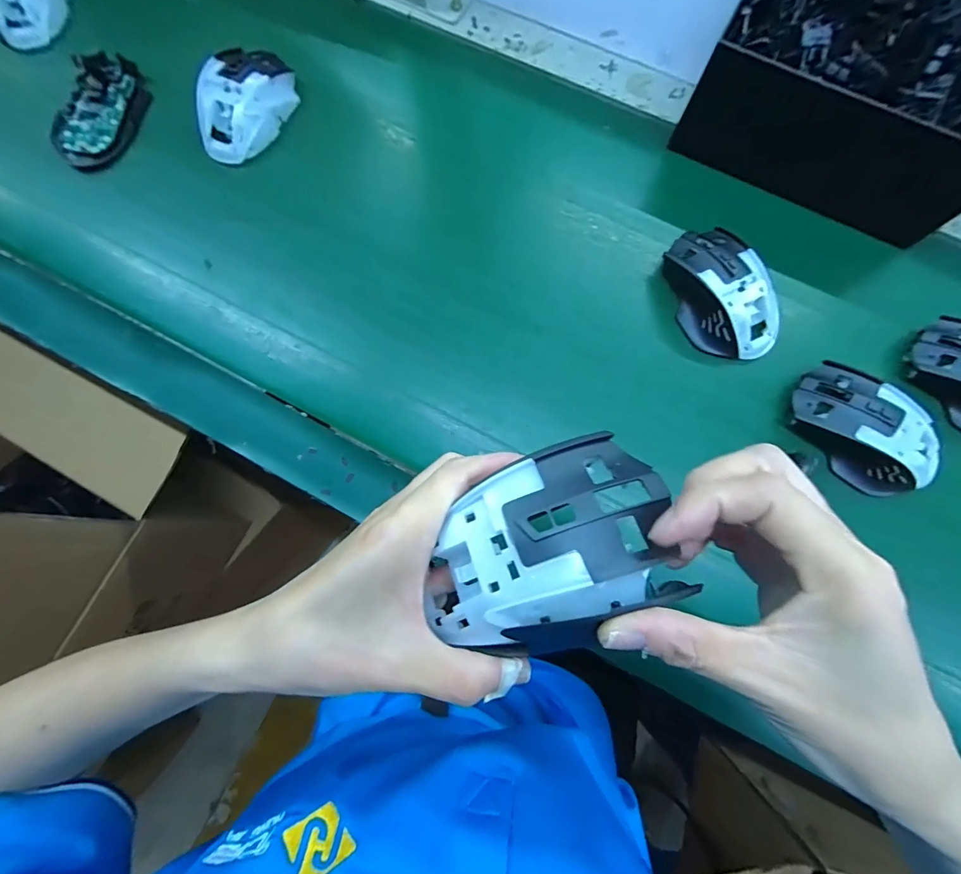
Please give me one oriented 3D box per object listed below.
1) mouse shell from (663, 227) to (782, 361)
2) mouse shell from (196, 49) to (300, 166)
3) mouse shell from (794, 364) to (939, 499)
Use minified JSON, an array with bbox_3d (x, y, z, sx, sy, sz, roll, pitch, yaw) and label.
[{"bbox_3d":[0.198,-0.118,0.343,0.070,0.037,0.117,-30,83,-6],"label":"mouse shell"},{"bbox_3d":[-0.215,-0.306,0.379,0.062,0.033,0.114,22,81,2],"label":"mouse shell"},{"bbox_3d":[0.295,-0.006,0.315,0.115,0.034,0.066,42,81,12],"label":"mouse shell"}]

